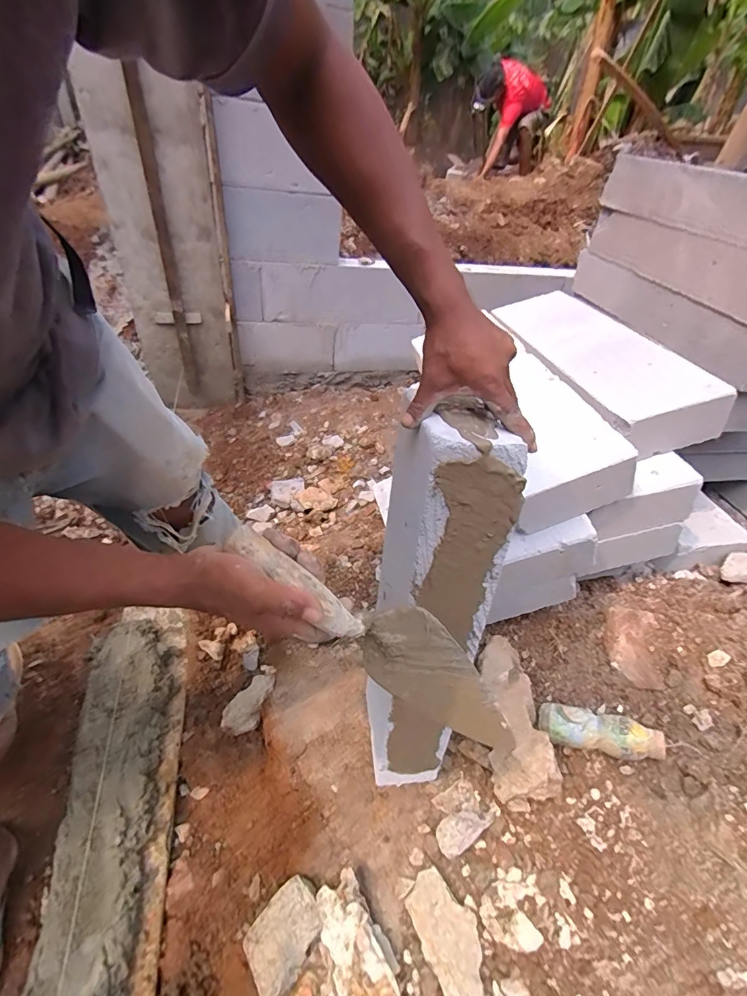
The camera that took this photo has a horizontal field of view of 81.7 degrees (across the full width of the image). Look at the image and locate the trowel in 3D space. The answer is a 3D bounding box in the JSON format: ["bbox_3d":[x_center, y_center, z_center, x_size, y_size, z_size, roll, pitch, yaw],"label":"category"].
[{"bbox_3d":[-0.003,0.128,0.396,0.304,0.076,0.061,39,44,-8],"label":"trowel"}]

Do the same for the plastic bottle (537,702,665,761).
[{"bbox_3d":[0.363,0.375,0.699,0.186,0.053,0.061,0,36,29],"label":"plastic bottle"}]

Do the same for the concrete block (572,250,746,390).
[{"bbox_3d":[0.694,-0.441,1.004,0.188,0.097,0.641,-7,44,-15],"label":"concrete block"}]

